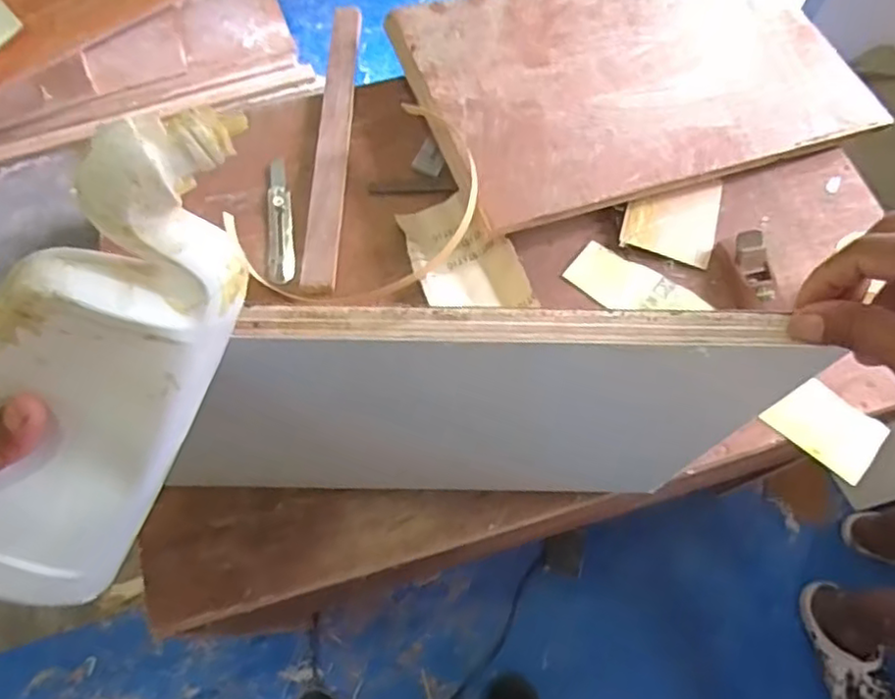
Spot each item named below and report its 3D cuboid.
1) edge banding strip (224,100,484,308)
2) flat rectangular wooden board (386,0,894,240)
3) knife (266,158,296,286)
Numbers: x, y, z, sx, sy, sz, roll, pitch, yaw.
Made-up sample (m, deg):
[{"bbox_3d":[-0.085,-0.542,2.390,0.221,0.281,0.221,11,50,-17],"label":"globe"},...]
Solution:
[{"bbox_3d":[-0.094,-0.159,0.759,0.289,0.027,0.226,-42,68,-6],"label":"edge banding strip"},{"bbox_3d":[0.241,-0.359,0.852,0.554,0.025,0.362,-18,67,-14],"label":"flat rectangular wooden board"},{"bbox_3d":[-0.202,-0.157,0.796,0.032,0.017,0.172,-4,67,-2],"label":"knife"}]

